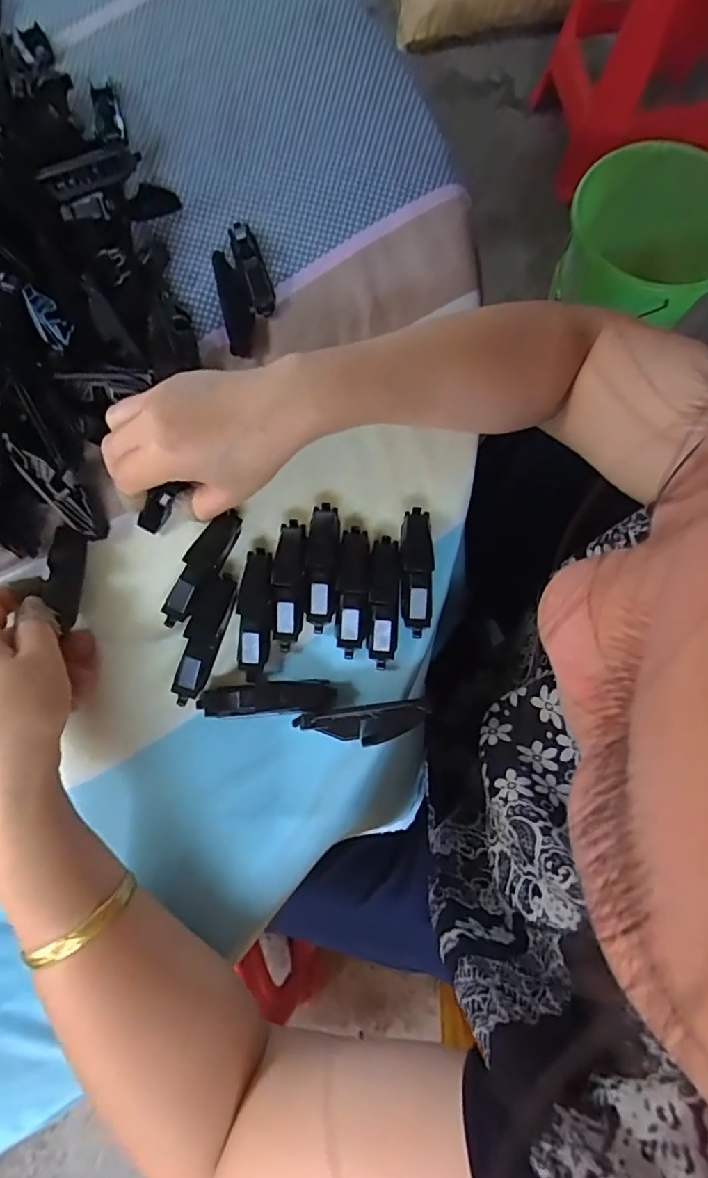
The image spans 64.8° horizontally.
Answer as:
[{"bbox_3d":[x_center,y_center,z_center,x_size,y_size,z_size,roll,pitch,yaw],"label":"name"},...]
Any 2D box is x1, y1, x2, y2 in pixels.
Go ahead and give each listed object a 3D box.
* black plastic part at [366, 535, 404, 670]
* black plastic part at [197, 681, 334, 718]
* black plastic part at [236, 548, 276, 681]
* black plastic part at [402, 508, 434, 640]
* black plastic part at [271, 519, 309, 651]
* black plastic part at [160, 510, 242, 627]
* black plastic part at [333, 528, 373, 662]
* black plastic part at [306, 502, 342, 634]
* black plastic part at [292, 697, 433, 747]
[{"bbox_3d":[0.019,0.006,0.344,0.019,0.017,0.080,5,77,1],"label":"black plastic part"},{"bbox_3d":[-0.052,0.065,0.330,0.081,0.020,0.019,-2,77,0],"label":"black plastic part"},{"bbox_3d":[-0.060,0.014,0.342,0.021,0.015,0.080,1,77,0],"label":"black plastic part"},{"bbox_3d":[0.039,-0.013,0.346,0.019,0.021,0.081,4,77,1],"label":"black plastic part"},{"bbox_3d":[-0.039,-0.005,0.344,0.022,0.020,0.080,-2,77,0],"label":"black plastic part"},{"bbox_3d":[-0.095,-0.014,0.349,0.019,0.015,0.078,23,78,5],"label":"black plastic part"},{"bbox_3d":[0.001,0.000,0.345,0.021,0.017,0.080,5,77,1],"label":"black plastic part"},{"bbox_3d":[-0.020,-0.016,0.348,0.020,0.016,0.080,5,77,1],"label":"black plastic part"},{"bbox_3d":[0.006,0.080,0.328,0.077,0.018,0.022,-7,77,-2],"label":"black plastic part"}]

